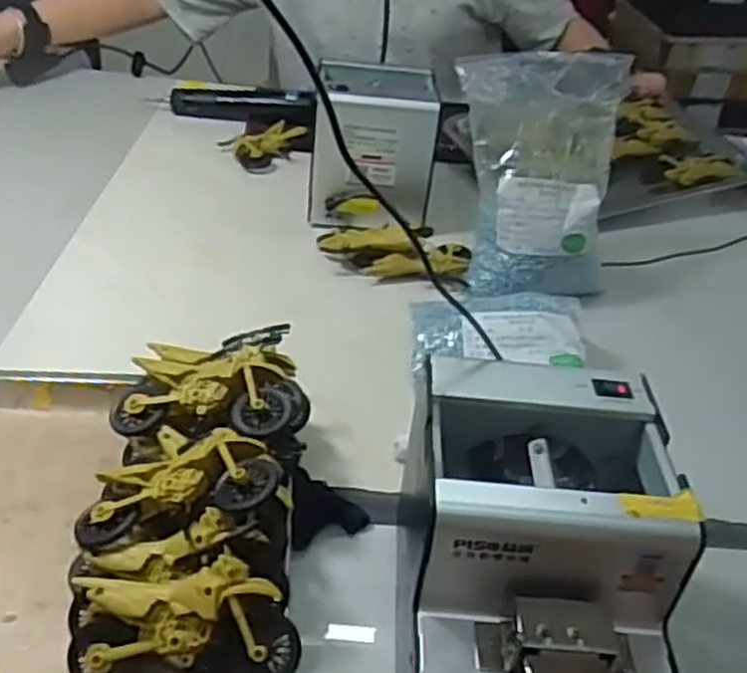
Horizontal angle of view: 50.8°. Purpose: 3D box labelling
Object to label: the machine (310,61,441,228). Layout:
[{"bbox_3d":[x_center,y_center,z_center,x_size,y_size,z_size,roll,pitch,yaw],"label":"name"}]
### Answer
[{"bbox_3d":[-0.001,-0.206,0.861,0.123,0.144,0.131,5,35,-2],"label":"machine"}]

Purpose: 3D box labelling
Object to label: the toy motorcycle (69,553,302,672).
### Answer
[{"bbox_3d":[-0.103,0.154,0.415,0.122,0.064,0.031,-5,-5,1],"label":"toy motorcycle"}]

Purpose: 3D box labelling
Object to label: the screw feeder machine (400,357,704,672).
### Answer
[{"bbox_3d":[0.082,0.123,0.413,0.126,0.141,0.181,4,35,-3],"label":"screw feeder machine"}]

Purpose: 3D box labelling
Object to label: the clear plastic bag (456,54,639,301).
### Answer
[{"bbox_3d":[0.165,-0.155,0.756,0.158,0.227,0.064,-4,1,-8],"label":"clear plastic bag"}]

